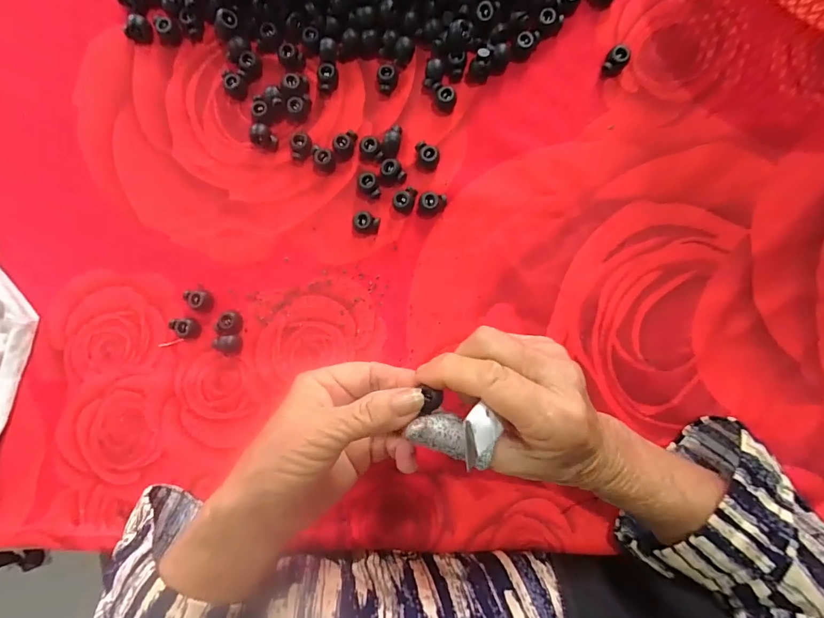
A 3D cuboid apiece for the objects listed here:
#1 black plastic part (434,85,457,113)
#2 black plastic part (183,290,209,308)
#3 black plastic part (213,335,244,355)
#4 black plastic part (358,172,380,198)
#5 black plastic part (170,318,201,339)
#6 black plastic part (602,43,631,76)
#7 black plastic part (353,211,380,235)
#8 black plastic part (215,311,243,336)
[{"bbox_3d":[0.024,-0.149,0.282,0.015,0.011,0.013,2,88,1],"label":"black plastic part"},{"bbox_3d":[-0.155,-0.007,0.286,0.013,0.011,0.012,5,89,1],"label":"black plastic part"},{"bbox_3d":[-0.132,0.026,0.285,0.016,0.013,0.014,0,88,1],"label":"black plastic part"},{"bbox_3d":[-0.031,-0.088,0.287,0.014,0.011,0.016,-18,88,1],"label":"black plastic part"},{"bbox_3d":[-0.163,0.014,0.286,0.015,0.012,0.014,-3,88,1],"label":"black plastic part"},{"bbox_3d":[0.144,-0.175,0.281,0.014,0.011,0.017,37,89,2],"label":"black plastic part"},{"bbox_3d":[-0.033,-0.061,0.287,0.017,0.013,0.014,17,89,1],"label":"black plastic part"},{"bbox_3d":[-0.131,0.011,0.285,0.014,0.012,0.019,37,89,2],"label":"black plastic part"}]

